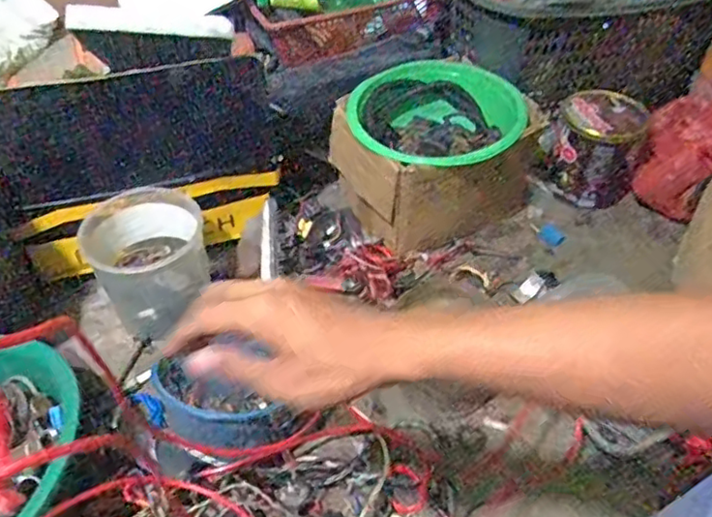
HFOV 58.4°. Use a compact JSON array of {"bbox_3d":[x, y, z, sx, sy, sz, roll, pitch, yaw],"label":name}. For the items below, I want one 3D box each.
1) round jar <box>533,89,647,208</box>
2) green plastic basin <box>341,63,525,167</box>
[{"bbox_3d":[0.396,-0.193,1.080,0.156,0.160,0.118,14,48,14],"label":"round jar"},{"bbox_3d":[0.121,-0.232,1.027,0.265,0.074,0.204,-23,67,-10],"label":"green plastic basin"}]

